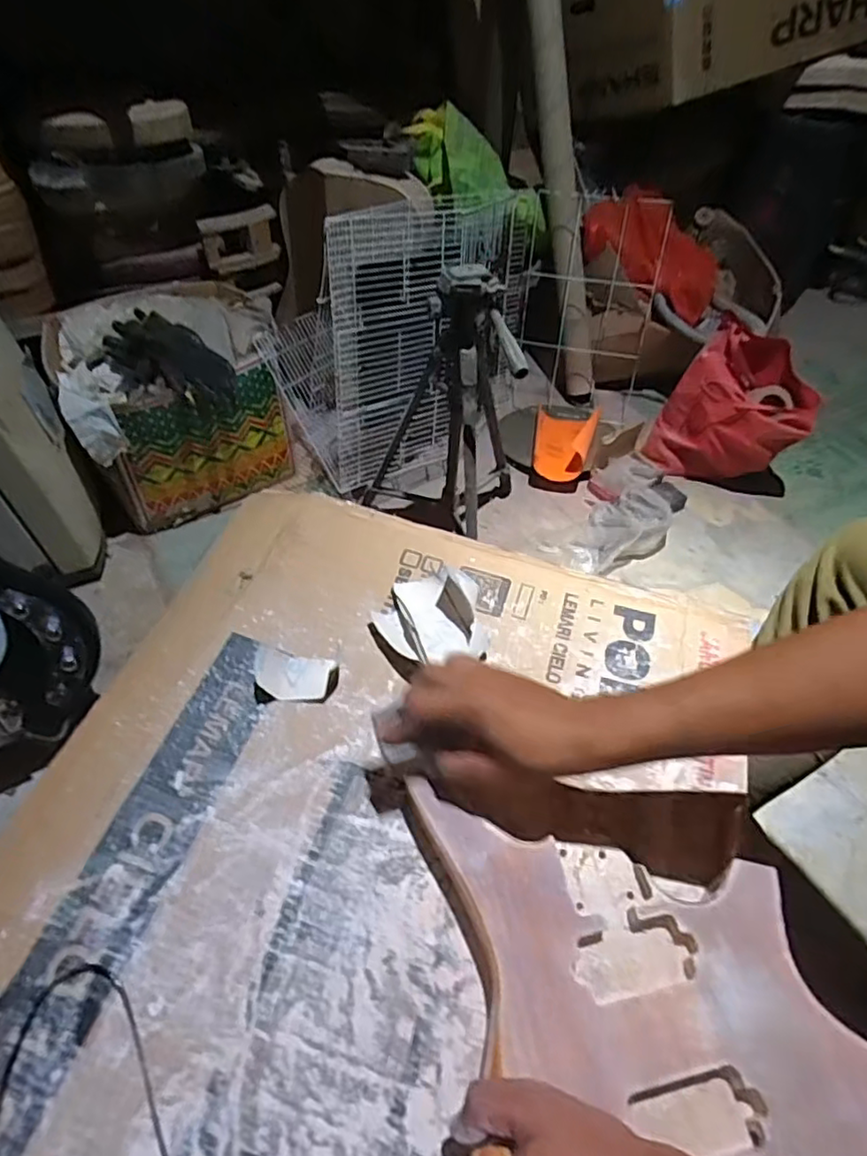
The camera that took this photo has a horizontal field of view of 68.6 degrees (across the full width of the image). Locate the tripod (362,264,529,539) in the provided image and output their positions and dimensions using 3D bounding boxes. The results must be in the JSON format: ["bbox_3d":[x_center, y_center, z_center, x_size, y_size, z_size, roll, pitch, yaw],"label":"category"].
[{"bbox_3d":[0.024,-0.296,1.122,0.285,0.514,0.244,18,49,12],"label":"tripod"}]

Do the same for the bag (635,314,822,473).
[{"bbox_3d":[0.633,-0.347,1.344,0.275,0.289,0.160,22,50,15],"label":"bag"}]

